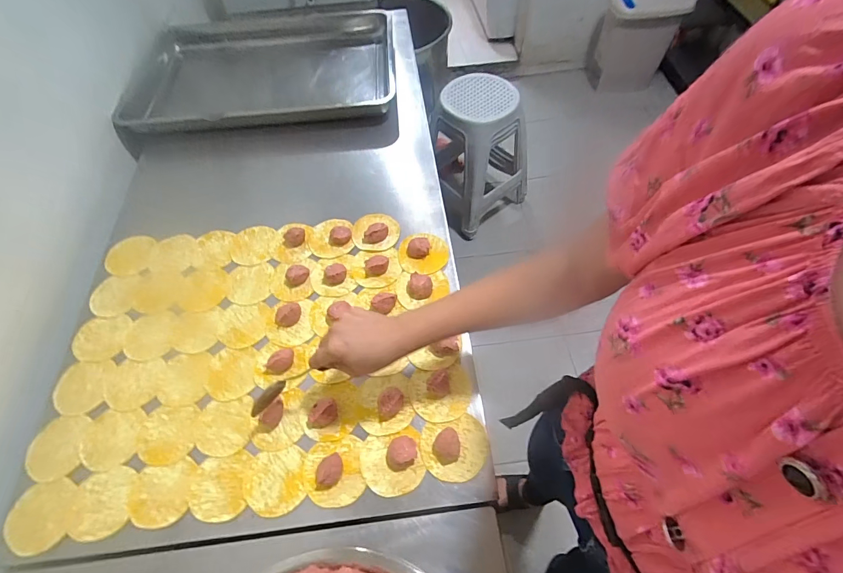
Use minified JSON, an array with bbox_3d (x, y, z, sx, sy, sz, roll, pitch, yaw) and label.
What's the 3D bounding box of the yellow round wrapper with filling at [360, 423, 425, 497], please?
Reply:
[{"bbox_3d":[-0.038,0.215,0.479,0.078,0.023,0.075,-2,58,2],"label":"yellow round wrapper with filling"}]

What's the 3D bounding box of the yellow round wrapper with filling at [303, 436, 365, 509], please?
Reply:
[{"bbox_3d":[-0.111,0.226,0.477,0.074,0.024,0.077,-9,58,-2],"label":"yellow round wrapper with filling"}]

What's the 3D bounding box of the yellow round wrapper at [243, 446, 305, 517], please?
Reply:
[{"bbox_3d":[-0.185,0.243,0.484,0.077,0.004,0.075,-2,58,2],"label":"yellow round wrapper"}]

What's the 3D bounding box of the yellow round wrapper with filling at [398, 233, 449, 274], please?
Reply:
[{"bbox_3d":[0.003,-0.058,0.647,0.081,0.019,0.076,-2,58,2],"label":"yellow round wrapper with filling"}]

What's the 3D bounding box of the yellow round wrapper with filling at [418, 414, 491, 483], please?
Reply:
[{"bbox_3d":[0.042,0.202,0.486,0.083,0.023,0.073,-13,59,-5],"label":"yellow round wrapper with filling"}]

